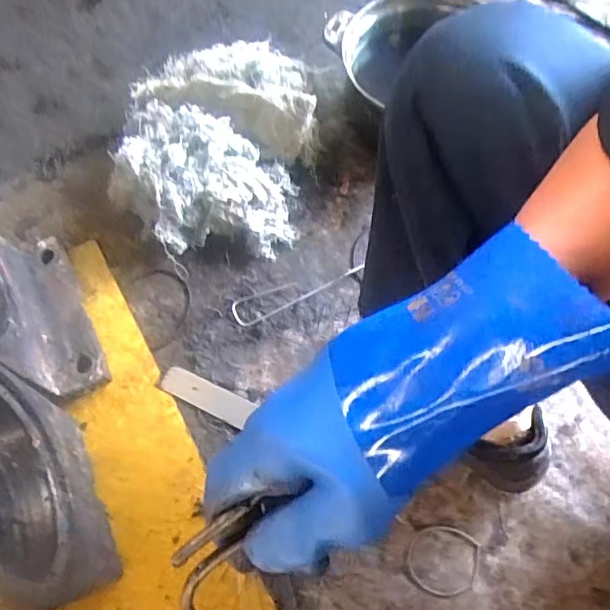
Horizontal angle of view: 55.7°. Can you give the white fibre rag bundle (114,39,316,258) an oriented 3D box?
[{"bbox_3d":[-0.114,-0.232,0.815,0.257,0.121,0.315,-1,68,1],"label":"white fibre rag bundle"}]

